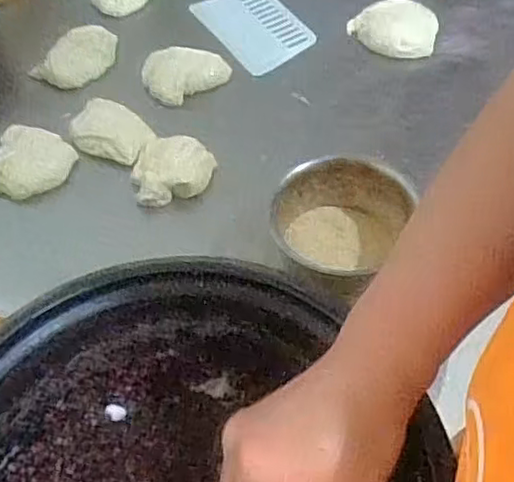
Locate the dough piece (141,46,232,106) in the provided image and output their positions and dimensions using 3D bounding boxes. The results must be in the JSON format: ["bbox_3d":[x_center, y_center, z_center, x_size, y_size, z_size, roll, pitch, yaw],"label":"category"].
[{"bbox_3d":[-0.079,-0.186,0.723,0.092,0.036,0.053,-25,57,-16],"label":"dough piece"}]

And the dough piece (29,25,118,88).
[{"bbox_3d":[-0.199,-0.210,0.735,0.056,0.035,0.097,35,62,24],"label":"dough piece"}]

